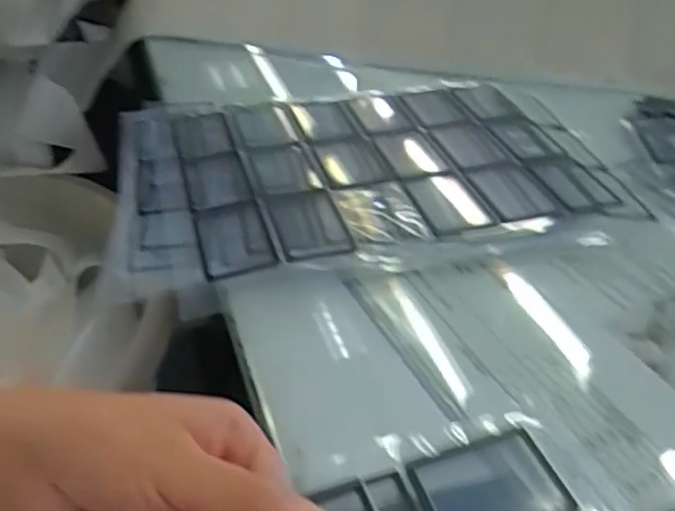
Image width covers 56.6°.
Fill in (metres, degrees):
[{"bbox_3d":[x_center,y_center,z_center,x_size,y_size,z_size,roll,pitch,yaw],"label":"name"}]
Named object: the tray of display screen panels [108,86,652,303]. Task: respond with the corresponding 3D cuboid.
[{"bbox_3d":[0.017,-0.061,0.443,0.331,0.021,0.207,-6,41,-9],"label":"tray of display screen panels"}]

